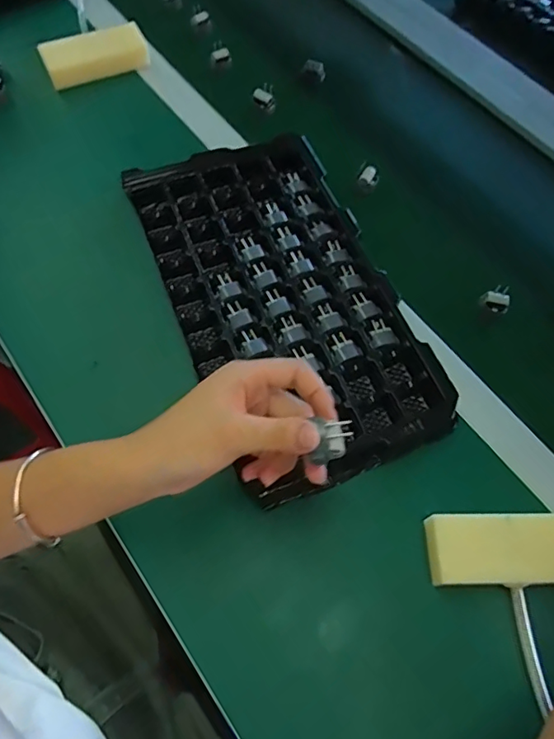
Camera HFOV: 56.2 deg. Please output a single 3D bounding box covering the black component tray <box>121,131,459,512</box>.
[{"bbox_3d":[0.005,-0.072,0.500,0.198,0.048,0.364,-20,67,-13],"label":"black component tray"}]

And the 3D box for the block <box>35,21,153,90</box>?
[{"bbox_3d":[-0.219,-0.381,0.628,0.121,0.032,0.043,-24,68,-14],"label":"block"}]

